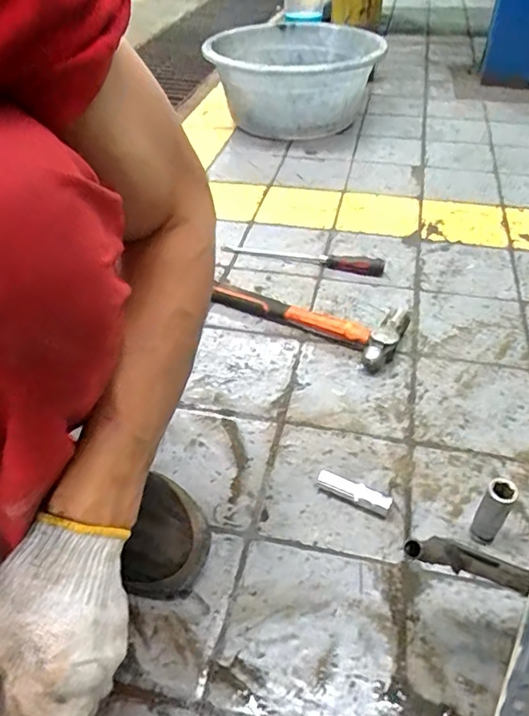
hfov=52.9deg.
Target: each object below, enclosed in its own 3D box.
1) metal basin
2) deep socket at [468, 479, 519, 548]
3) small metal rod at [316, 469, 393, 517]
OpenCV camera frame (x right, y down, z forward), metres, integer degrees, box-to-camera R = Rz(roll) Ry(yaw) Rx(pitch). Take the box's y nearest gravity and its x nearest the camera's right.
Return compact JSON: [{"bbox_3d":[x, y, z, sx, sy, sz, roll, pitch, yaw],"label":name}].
[{"bbox_3d":[0.080,-0.719,1.371,0.415,0.184,0.494,11,44,13],"label":"metal basin"},{"bbox_3d":[0.218,0.147,0.509,0.025,0.082,0.026,29,51,29],"label":"deep socket"},{"bbox_3d":[0.093,0.142,0.561,0.079,0.017,0.021,22,48,24],"label":"small metal rod"}]

